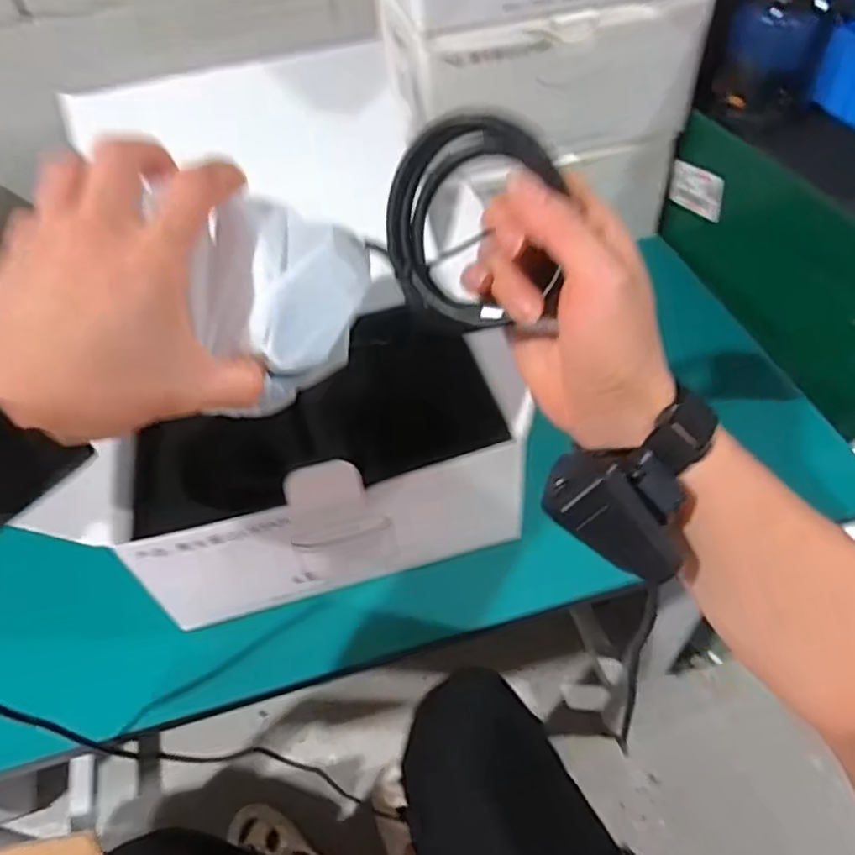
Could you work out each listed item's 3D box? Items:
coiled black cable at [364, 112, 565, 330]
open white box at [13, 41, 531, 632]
[{"bbox_3d":[0.018,-0.092,0.299,0.082,0.094,0.019,4,29,18],"label":"coiled black cable"},{"bbox_3d":[-0.112,-0.093,0.504,0.276,0.217,0.361,-9,50,-3],"label":"open white box"}]

